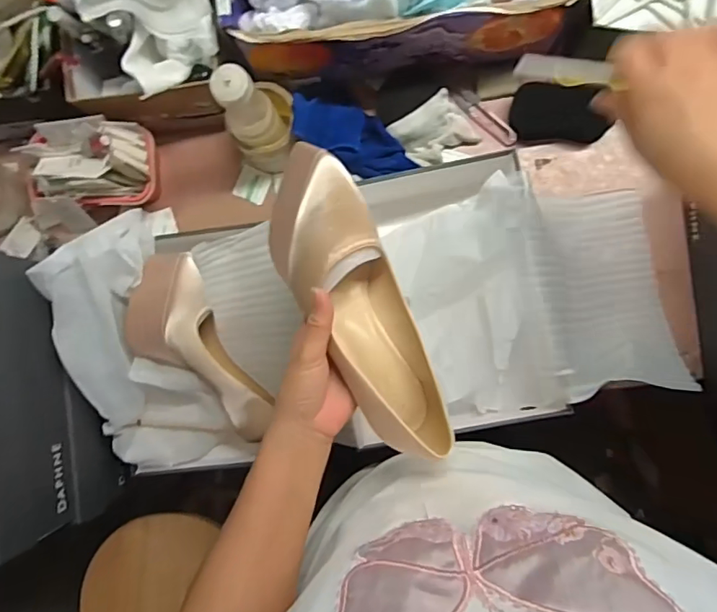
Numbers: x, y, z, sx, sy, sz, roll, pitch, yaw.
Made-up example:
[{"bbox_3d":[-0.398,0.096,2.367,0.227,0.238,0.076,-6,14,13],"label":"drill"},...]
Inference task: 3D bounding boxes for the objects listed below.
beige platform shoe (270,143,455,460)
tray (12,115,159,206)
[{"bbox_3d":[-0.003,0.001,0.425,0.083,0.070,0.251,-26,95,3],"label":"beige platform shoe"},{"bbox_3d":[-0.339,-0.178,0.644,0.163,0.054,0.093,-2,88,4],"label":"tray"}]

